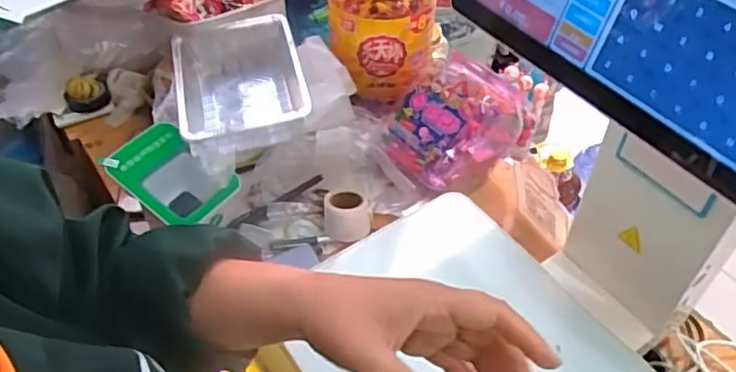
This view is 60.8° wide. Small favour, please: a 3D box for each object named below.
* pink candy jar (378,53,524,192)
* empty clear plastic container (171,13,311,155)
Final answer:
[{"bbox_3d":[0.119,-0.086,0.823,0.178,0.110,0.120,-36,57,-28],"label":"pink candy jar"},{"bbox_3d":[-0.165,-0.132,0.822,0.153,0.062,0.221,-12,49,-10],"label":"empty clear plastic container"}]

